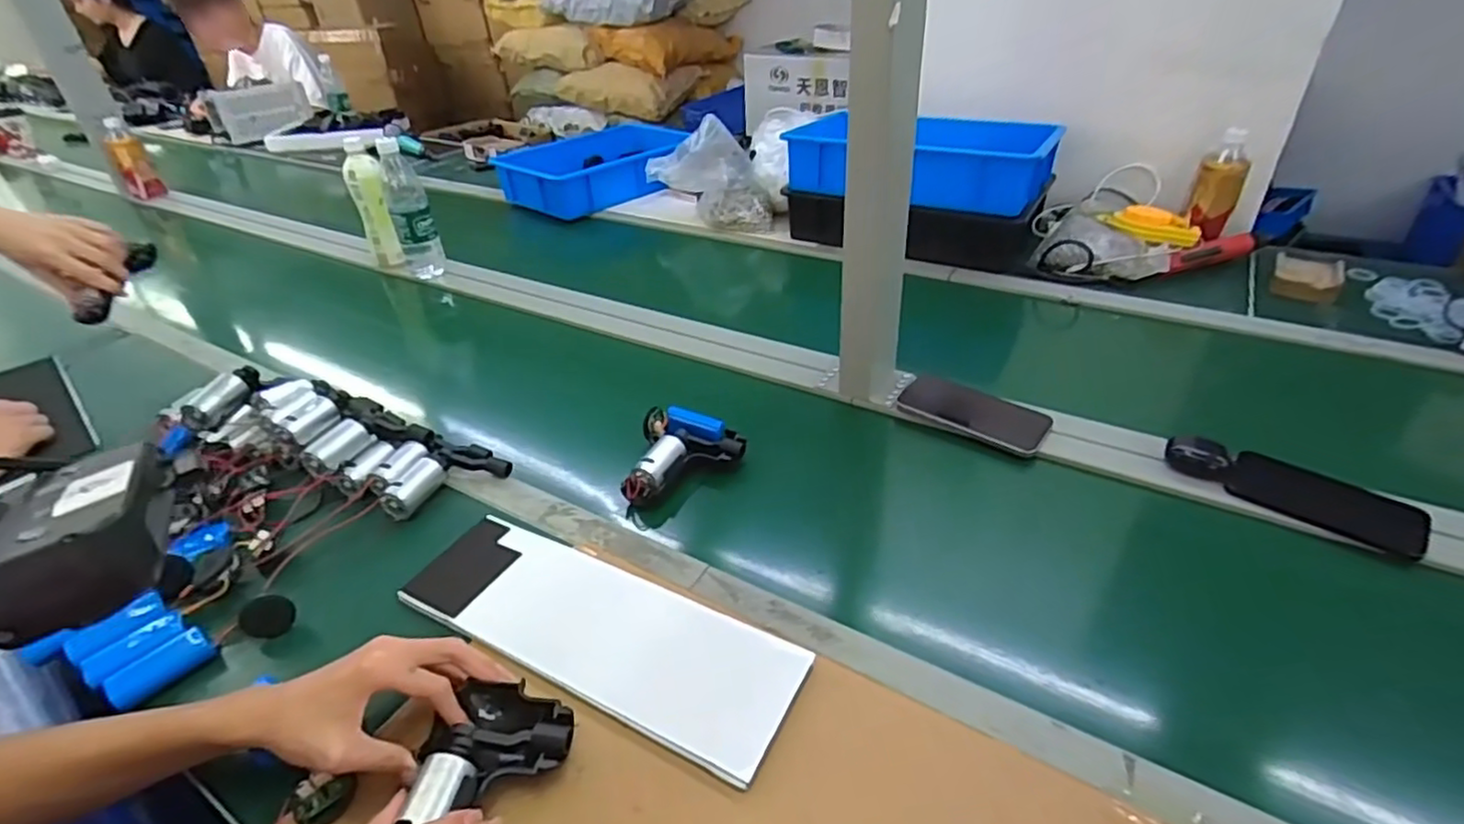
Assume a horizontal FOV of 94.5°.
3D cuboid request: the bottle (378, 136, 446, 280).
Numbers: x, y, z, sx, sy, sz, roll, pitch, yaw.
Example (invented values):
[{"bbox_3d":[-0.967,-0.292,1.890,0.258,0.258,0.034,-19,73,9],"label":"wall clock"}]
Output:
[{"bbox_3d":[-0.541,-0.338,1.135,0.063,0.205,0.068,-19,39,-20],"label":"bottle"}]

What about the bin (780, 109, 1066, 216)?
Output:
[{"bbox_3d":[0.307,-0.423,1.123,0.408,0.110,0.201,17,40,25],"label":"bin"}]

